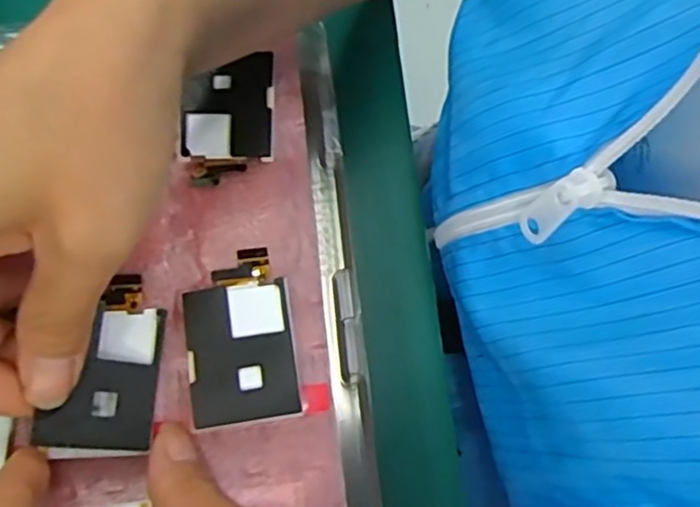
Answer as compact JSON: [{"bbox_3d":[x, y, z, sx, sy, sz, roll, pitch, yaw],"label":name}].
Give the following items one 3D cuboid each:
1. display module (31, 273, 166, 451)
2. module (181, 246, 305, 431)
[{"bbox_3d":[-0.078,0.033,0.217,0.031,0.008,0.057,13,57,-22],"label":"display module"},{"bbox_3d":[-0.037,0.028,0.226,0.034,0.004,0.057,-9,69,-6],"label":"module"}]

